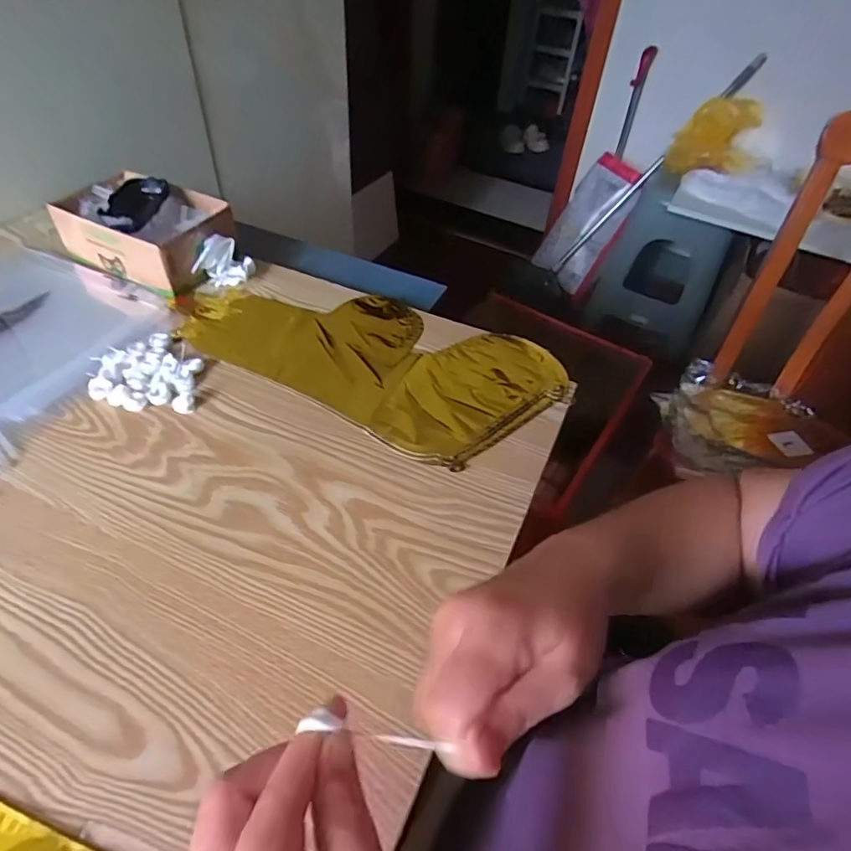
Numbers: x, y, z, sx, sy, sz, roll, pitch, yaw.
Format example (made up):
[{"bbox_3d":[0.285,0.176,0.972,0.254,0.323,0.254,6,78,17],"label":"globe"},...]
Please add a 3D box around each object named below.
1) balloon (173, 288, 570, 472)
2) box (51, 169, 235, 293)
[{"bbox_3d":[-0.070,-0.092,0.589,0.418,0.014,0.205,25,50,18],"label":"balloon"},{"bbox_3d":[-0.346,-0.247,0.661,0.195,0.077,0.130,22,49,15],"label":"box"}]

